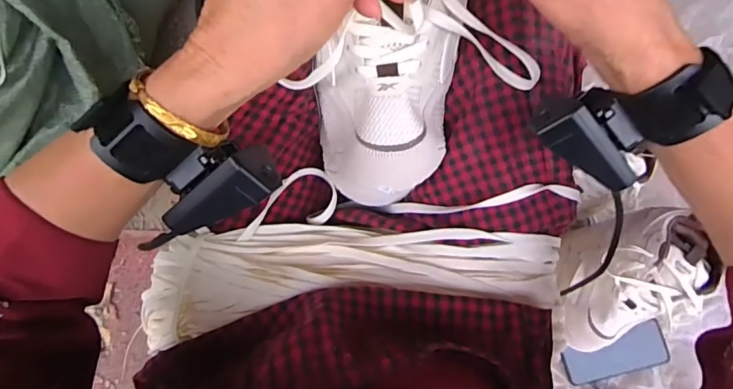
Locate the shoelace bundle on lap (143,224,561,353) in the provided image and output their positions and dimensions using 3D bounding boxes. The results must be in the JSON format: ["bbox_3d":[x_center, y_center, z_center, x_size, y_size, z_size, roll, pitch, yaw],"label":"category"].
[{"bbox_3d":[-0.019,0.066,0.377,0.348,0.066,0.091,-5,81,-2],"label":"shoelace bundle on lap"}]

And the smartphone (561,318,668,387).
[{"bbox_3d":[0.398,0.259,0.745,0.153,0.015,0.068,-29,82,18],"label":"smartphone"}]

